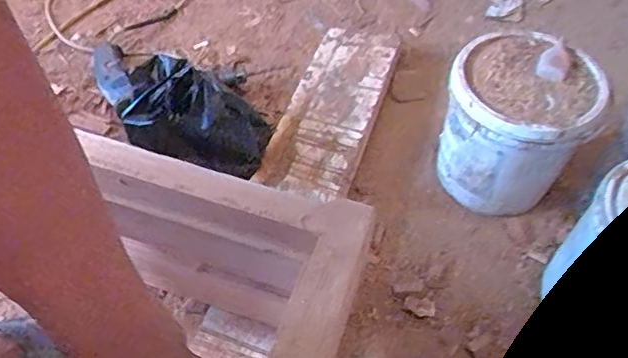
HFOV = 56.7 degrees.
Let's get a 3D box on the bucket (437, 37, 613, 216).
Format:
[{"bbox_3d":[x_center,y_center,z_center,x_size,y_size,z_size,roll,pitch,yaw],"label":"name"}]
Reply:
[{"bbox_3d":[0.264,-0.070,0.803,0.169,0.207,0.171,1,51,-1],"label":"bucket"}]

